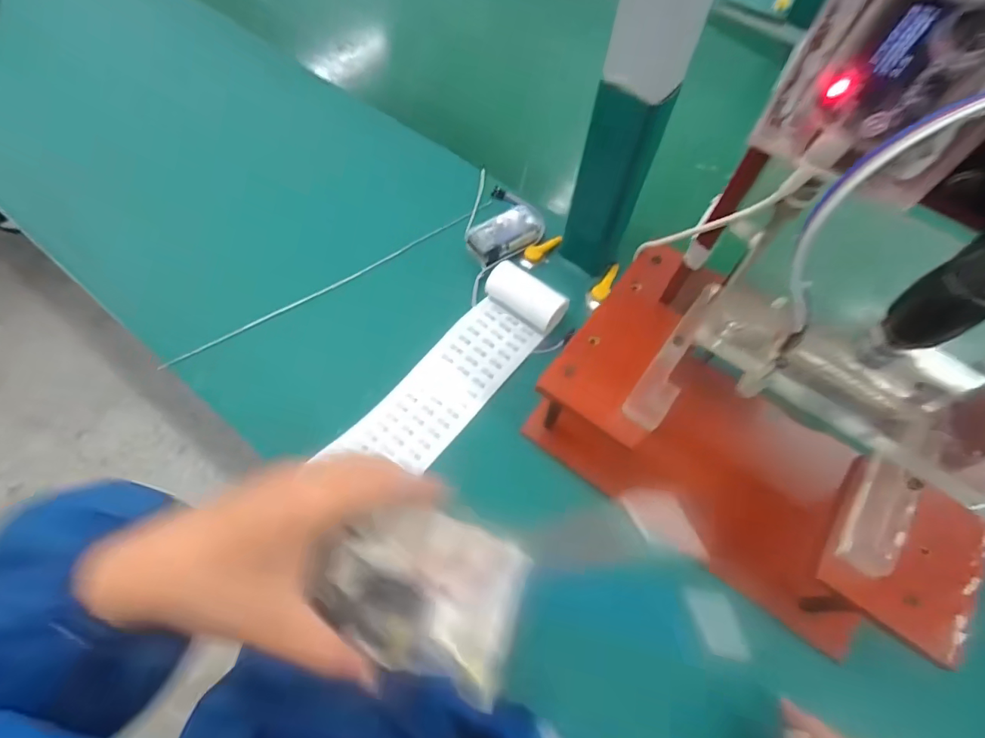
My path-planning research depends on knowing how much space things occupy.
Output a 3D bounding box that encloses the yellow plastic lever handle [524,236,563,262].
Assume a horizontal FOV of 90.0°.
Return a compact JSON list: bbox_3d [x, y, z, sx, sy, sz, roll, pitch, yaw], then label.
[{"bbox_3d":[0.048,-0.114,0.465,0.038,0.008,0.013,-28,65,3],"label":"yellow plastic lever handle"}]

